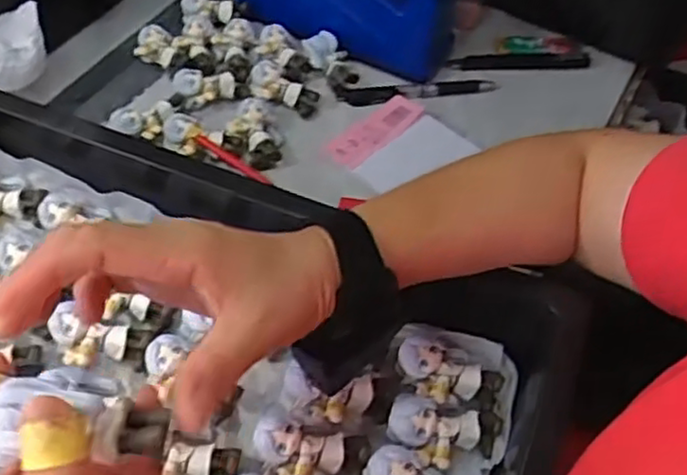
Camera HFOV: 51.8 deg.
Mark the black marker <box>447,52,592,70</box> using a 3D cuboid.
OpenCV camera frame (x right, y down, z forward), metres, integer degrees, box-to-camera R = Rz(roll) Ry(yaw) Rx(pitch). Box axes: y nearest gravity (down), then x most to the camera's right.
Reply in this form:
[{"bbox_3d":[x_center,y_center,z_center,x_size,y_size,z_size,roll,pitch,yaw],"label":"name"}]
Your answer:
[{"bbox_3d":[0.152,-0.151,0.607,0.120,0.010,0.016,2,53,-4],"label":"black marker"}]

